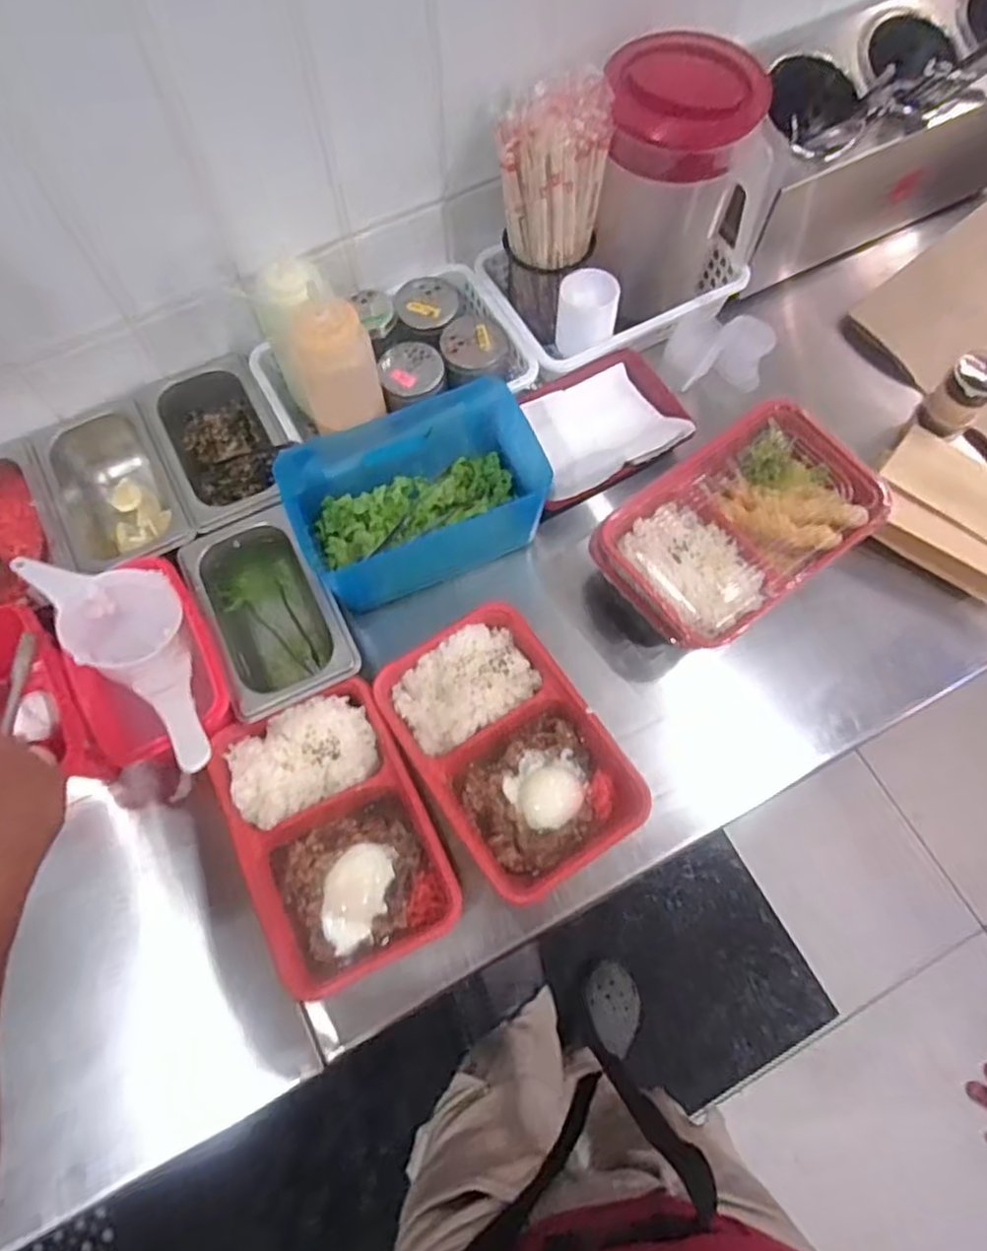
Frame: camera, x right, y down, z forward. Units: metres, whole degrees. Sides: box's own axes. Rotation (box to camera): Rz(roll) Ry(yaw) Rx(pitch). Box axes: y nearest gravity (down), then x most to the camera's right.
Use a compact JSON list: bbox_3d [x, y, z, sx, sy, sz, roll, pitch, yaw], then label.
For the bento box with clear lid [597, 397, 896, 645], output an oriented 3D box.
[{"bbox_3d":[0.203,-0.084,0.592,0.219,0.049,0.146,-35,73,-12],"label":"bento box with clear lid"}]

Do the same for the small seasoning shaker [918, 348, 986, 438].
[{"bbox_3d":[0.434,-0.213,0.649,0.044,0.077,0.045,0,69,1],"label":"small seasoning shaker"}]

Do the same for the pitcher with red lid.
[{"bbox_3d":[0.165,-0.399,0.659,0.136,0.206,0.131,-7,69,-2],"label":"pitcher with red lid"}]

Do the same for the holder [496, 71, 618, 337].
[{"bbox_3d":[0.052,-0.381,0.646,0.079,0.199,0.083,41,75,15],"label":"holder"}]

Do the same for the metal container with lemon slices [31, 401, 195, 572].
[{"bbox_3d":[-0.347,-0.119,0.658,0.104,0.061,0.176,-27,71,-9],"label":"metal container with lemon slices"}]

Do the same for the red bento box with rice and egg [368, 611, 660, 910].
[{"bbox_3d":[0.013,0.098,0.572,0.138,0.043,0.216,-33,72,-11],"label":"red bento box with rice and egg"}]

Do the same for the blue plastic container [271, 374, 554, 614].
[{"bbox_3d":[-0.070,-0.117,0.637,0.211,0.108,0.131,-22,70,-7],"label":"blue plastic container"}]

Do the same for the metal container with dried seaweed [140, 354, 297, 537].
[{"bbox_3d":[-0.256,-0.170,0.678,0.110,0.071,0.175,-28,71,-9],"label":"metal container with dried seaweed"}]

